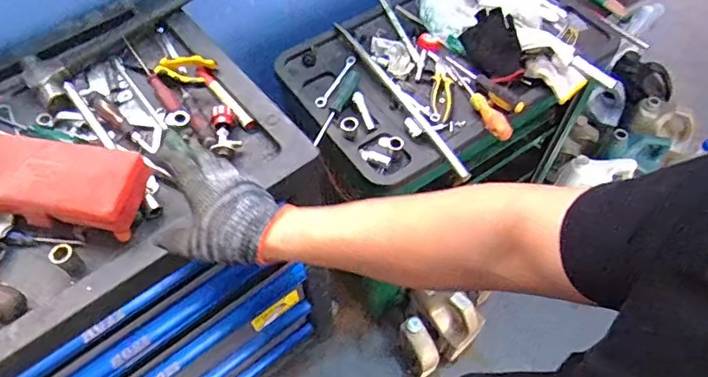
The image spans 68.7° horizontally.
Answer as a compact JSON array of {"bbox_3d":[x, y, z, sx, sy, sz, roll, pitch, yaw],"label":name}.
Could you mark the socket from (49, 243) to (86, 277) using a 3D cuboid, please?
[{"bbox_3d":[-0.342,0.085,0.619,0.026,0.040,0.024,0,58,0],"label":"socket"}]

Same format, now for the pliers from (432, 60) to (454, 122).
[{"bbox_3d":[0.170,-0.189,0.993,0.038,0.011,0.145,5,59,3],"label":"pliers"}]

